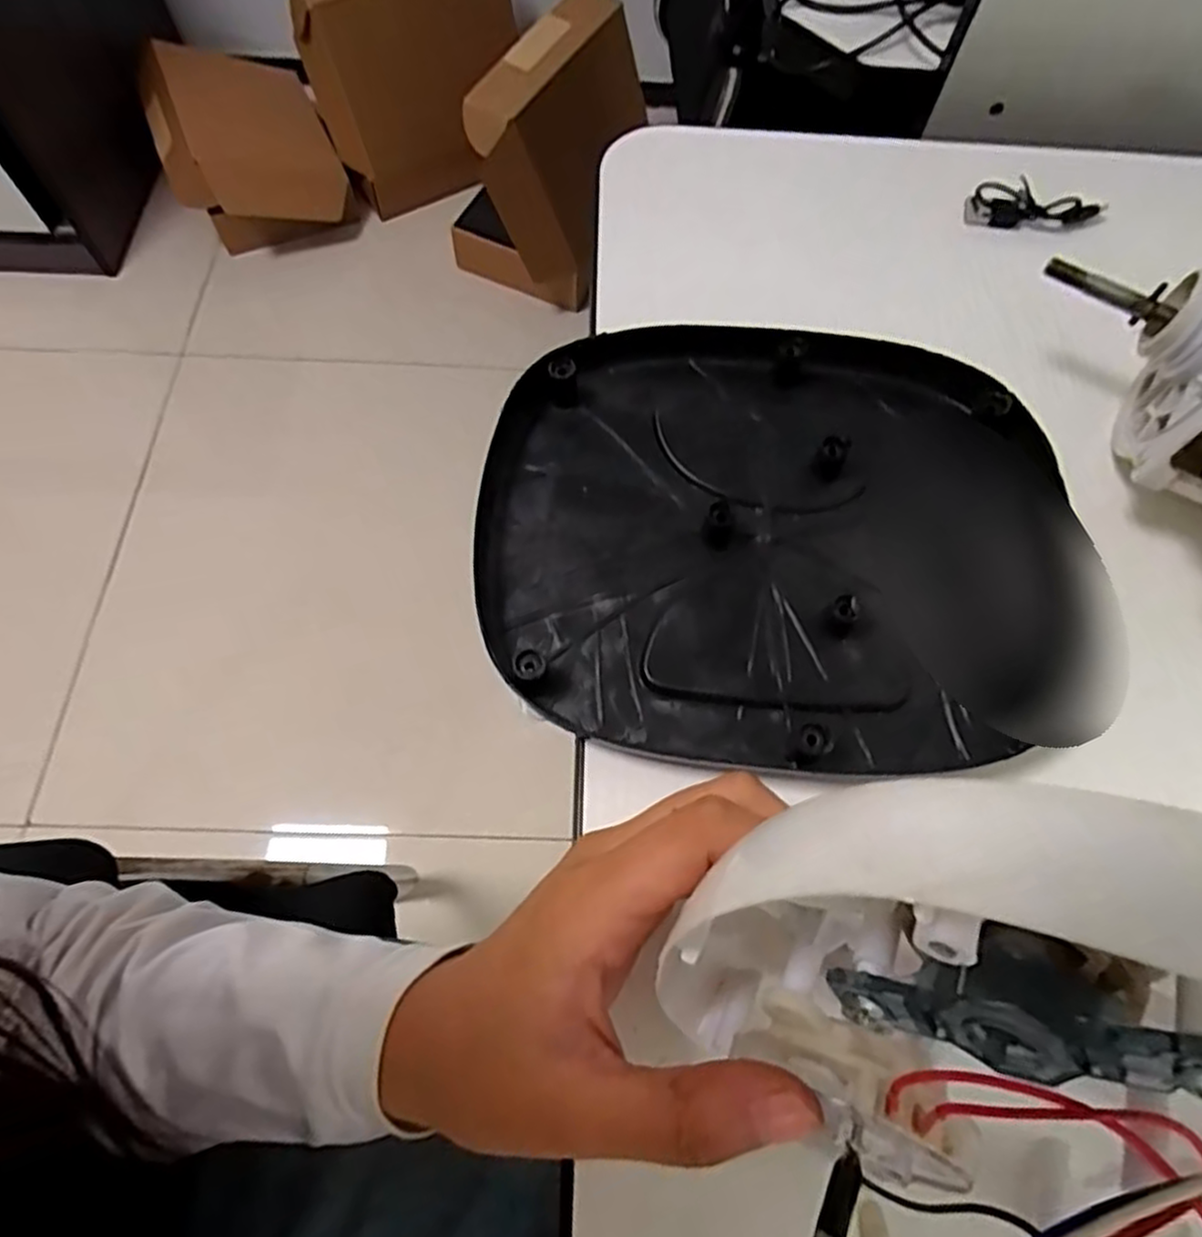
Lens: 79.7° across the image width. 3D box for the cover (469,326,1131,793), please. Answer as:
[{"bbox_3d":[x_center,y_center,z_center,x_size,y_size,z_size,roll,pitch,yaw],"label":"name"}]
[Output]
[{"bbox_3d":[0.067,-0.037,0.280,0.220,0.024,0.186,1,67,-2],"label":"cover"}]

